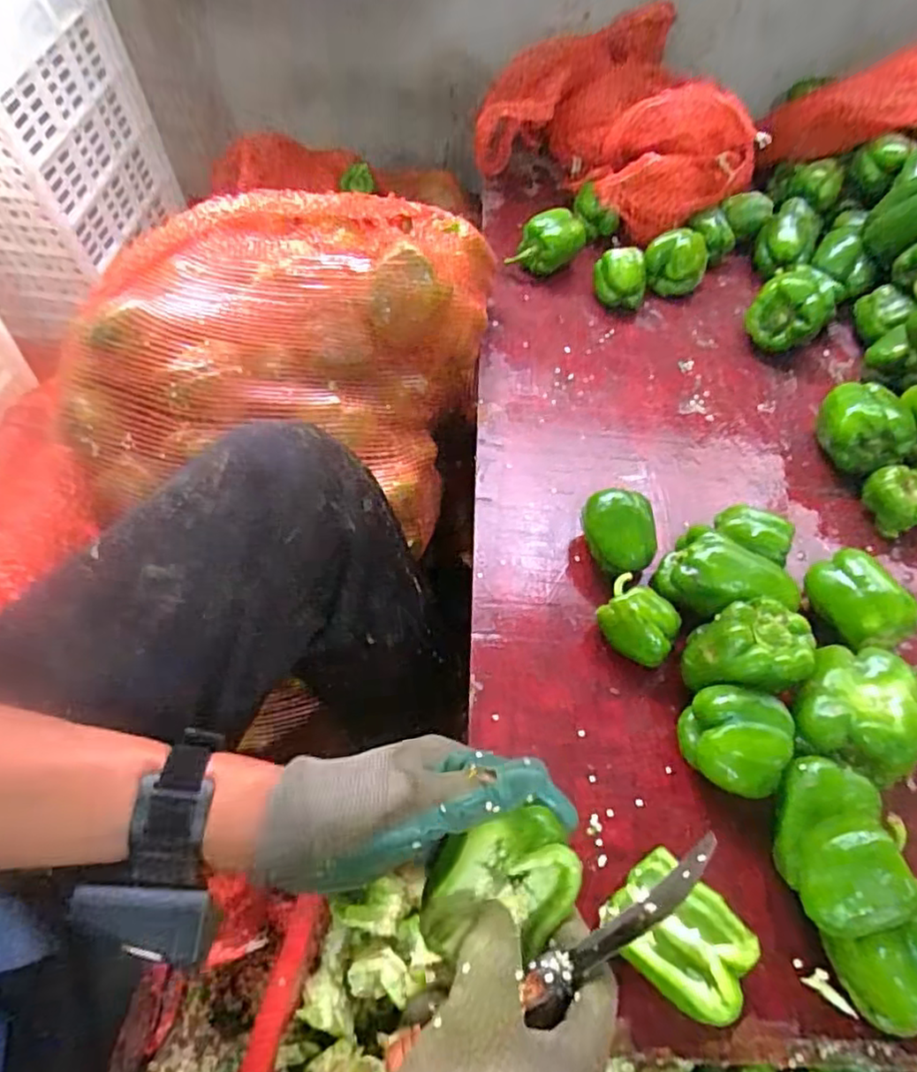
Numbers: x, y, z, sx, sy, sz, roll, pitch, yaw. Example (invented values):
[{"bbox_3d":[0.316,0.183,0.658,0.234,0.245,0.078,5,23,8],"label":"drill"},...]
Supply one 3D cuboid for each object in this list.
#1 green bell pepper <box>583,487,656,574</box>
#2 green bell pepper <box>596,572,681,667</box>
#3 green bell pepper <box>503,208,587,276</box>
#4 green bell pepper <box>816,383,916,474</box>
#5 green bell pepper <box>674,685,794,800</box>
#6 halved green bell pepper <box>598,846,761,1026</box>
[{"bbox_3d":[0.138,0.002,0.573,0.065,0.061,0.063,20,55,9],"label":"green bell pepper"},{"bbox_3d":[0.143,0.070,0.527,0.061,0.048,0.060,2,54,-3],"label":"green bell pepper"},{"bbox_3d":[0.106,-0.373,0.826,0.094,0.055,0.058,-11,56,-13],"label":"green bell pepper"},{"bbox_3d":[0.414,-0.108,0.673,0.091,0.069,0.067,37,59,20],"label":"green bell pepper"},{"bbox_3d":[0.194,0.145,0.469,0.065,0.059,0.062,21,55,10],"label":"green bell pepper"},{"bbox_3d":[0.137,0.249,0.409,0.086,0.036,0.075,35,59,19],"label":"halved green bell pepper"}]

